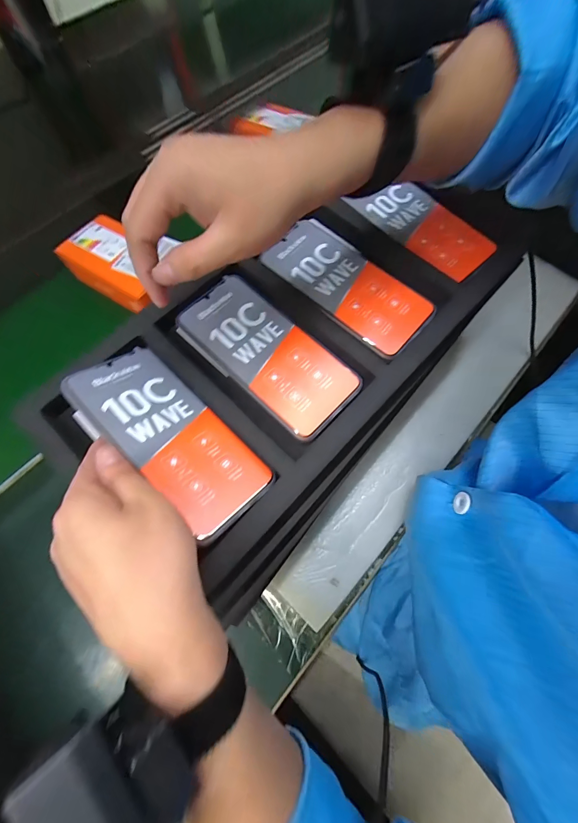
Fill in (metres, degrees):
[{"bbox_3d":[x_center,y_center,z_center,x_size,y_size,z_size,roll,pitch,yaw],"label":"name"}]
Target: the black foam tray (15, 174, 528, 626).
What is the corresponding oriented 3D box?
[{"bbox_3d":[0.017,-0.091,0.294,0.230,0.048,0.439,38,77,13],"label":"black foam tray"}]

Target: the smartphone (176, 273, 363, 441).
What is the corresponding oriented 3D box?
[{"bbox_3d":[-0.021,-0.056,0.296,0.171,0.005,0.075,43,78,14],"label":"smartphone"}]

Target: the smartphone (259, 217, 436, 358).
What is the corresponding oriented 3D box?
[{"bbox_3d":[0.059,-0.127,0.322,0.167,0.008,0.083,42,78,14],"label":"smartphone"}]

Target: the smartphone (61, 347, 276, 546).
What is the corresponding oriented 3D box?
[{"bbox_3d":[-0.094,0.016,0.255,0.173,0.008,0.074,40,51,12],"label":"smartphone"}]

